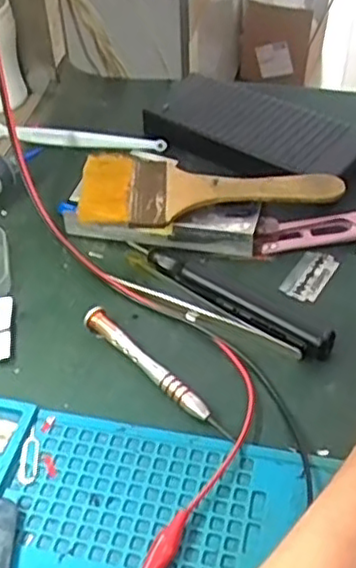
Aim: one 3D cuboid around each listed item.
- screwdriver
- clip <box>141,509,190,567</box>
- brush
[{"bbox_3d":[-0.013,0.046,0.365,0.011,0.010,0.111,-31,51,-27],"label":"screwdriver"},{"bbox_3d":[-0.006,0.114,0.295,0.010,0.007,0.040,18,47,20],"label":"clip"},{"bbox_3d":[0.020,-0.061,0.439,0.161,0.012,0.058,0,47,3],"label":"brush"}]

